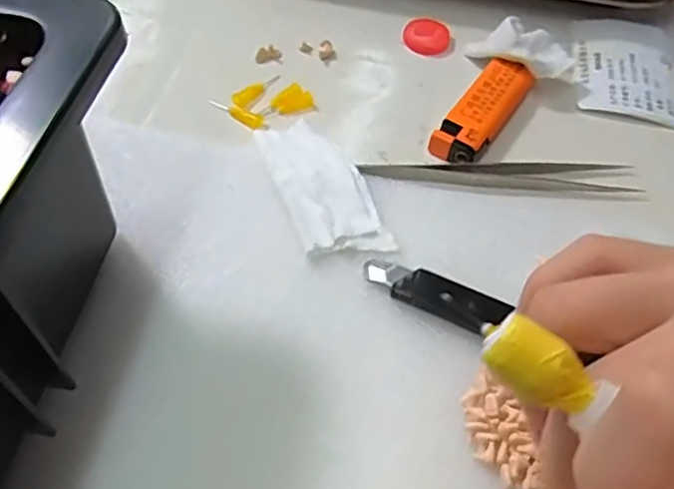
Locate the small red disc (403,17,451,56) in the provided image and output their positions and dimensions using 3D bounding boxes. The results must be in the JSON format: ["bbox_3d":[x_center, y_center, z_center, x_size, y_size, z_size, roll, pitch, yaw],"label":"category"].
[{"bbox_3d":[0.049,-0.114,0.333,0.025,0.007,0.020,10,57,2],"label":"small red disc"}]

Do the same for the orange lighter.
[{"bbox_3d":[0.072,-0.065,0.297,0.025,0.012,0.067,29,59,16],"label":"orange lighter"}]

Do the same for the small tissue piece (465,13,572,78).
[{"bbox_3d":[0.094,-0.100,0.313,0.050,0.023,0.024,29,60,16],"label":"small tissue piece"}]

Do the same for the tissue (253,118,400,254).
[{"bbox_3d":[-0.008,-0.027,0.266,0.036,0.005,0.081,-17,59,-14],"label":"tissue"}]

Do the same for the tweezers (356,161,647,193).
[{"bbox_3d":[0.075,-0.034,0.280,0.126,0.008,0.015,1,56,-2],"label":"tweezers"}]

